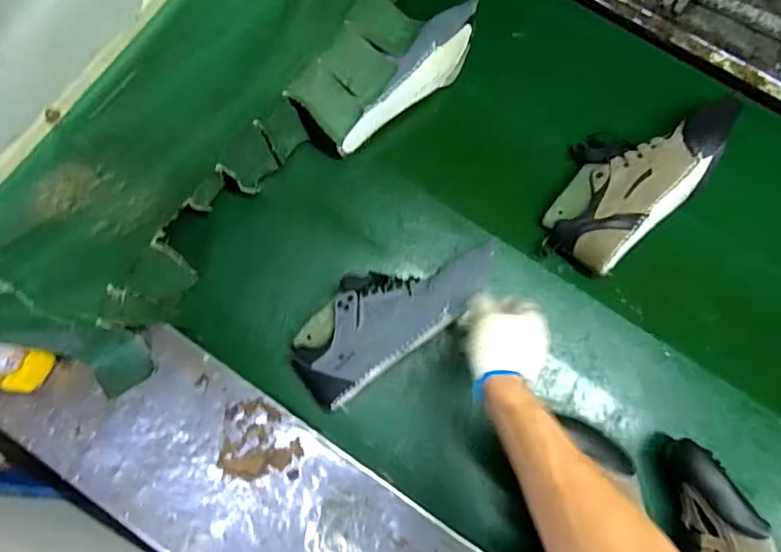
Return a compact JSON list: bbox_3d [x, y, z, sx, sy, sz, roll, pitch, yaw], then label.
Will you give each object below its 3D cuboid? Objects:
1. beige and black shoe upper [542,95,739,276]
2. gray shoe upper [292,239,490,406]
[{"bbox_3d":[0.345,-0.142,0.753,0.280,0.098,0.167,-41,80,-7],"label":"beige and black shoe upper"},{"bbox_3d":[-0.004,0.052,0.717,0.316,0.094,0.130,-35,80,-6],"label":"gray shoe upper"}]

